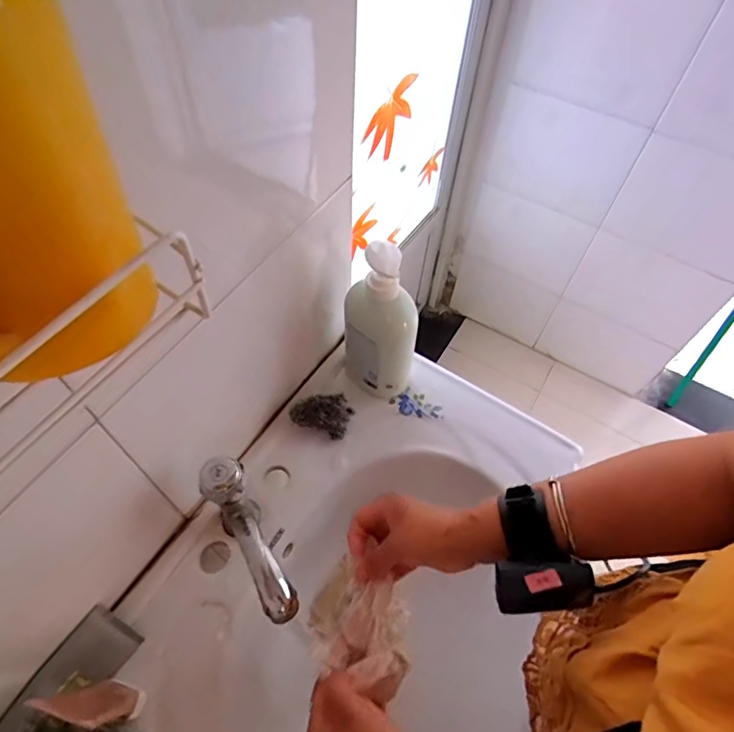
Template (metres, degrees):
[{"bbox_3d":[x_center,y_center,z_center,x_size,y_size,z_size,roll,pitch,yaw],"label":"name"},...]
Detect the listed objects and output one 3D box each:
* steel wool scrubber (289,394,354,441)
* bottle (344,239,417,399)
[{"bbox_3d":[-0.055,0.058,0.627,0.070,0.040,0.043,11,57,4],"label":"steel wool scrubber"},{"bbox_3d":[0.017,-0.043,0.598,0.060,0.200,0.085,-39,66,-24],"label":"bottle"}]

